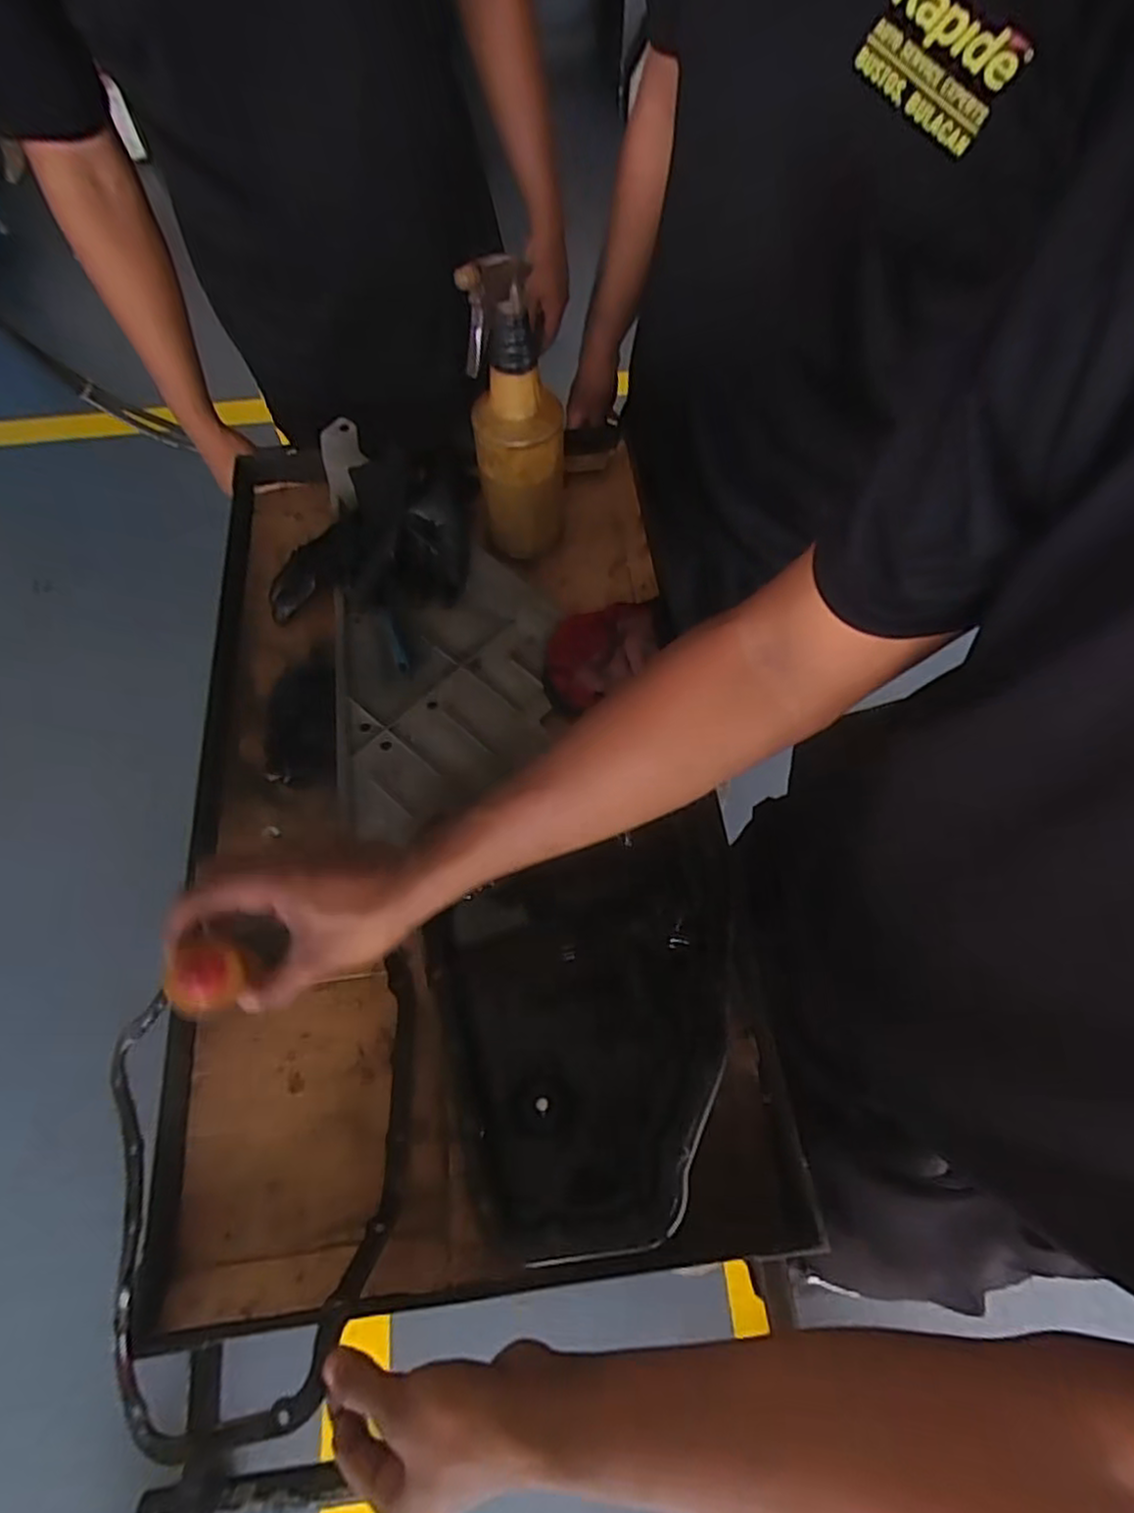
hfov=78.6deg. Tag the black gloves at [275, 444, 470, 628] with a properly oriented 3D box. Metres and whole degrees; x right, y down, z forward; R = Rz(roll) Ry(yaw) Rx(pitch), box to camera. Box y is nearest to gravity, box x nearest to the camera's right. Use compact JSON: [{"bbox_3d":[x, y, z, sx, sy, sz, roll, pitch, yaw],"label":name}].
[{"bbox_3d":[-0.212,-0.253,0.754,0.211,0.060,0.200,-5,64,-1],"label":"black gloves"}]

